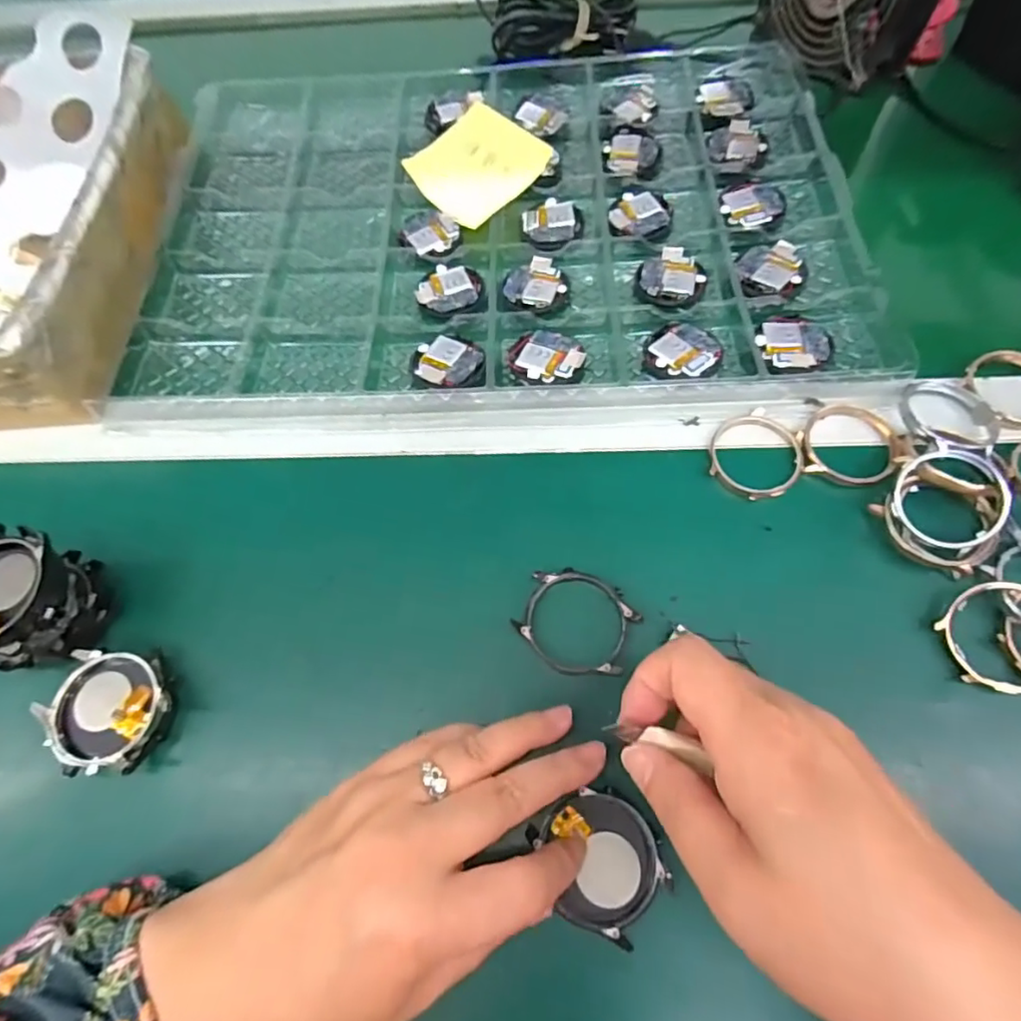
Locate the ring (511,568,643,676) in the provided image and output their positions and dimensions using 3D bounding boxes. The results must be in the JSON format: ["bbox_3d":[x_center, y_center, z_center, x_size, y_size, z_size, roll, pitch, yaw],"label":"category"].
[{"bbox_3d":[0.030,0.051,0.260,0.053,0.007,0.045,24,68,14],"label":"ring"}]

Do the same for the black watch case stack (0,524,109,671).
[{"bbox_3d":[-0.217,0.041,0.251,0.049,0.041,0.056,19,67,12],"label":"black watch case stack"}]

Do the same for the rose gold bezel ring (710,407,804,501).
[{"bbox_3d":[0.125,-0.028,0.287,0.045,0.009,0.047,-1,64,2],"label":"rose gold bezel ring"}]

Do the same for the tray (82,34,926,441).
[{"bbox_3d":[-0.015,-0.204,0.371,0.432,0.025,0.312,-2,64,2],"label":"tray"}]

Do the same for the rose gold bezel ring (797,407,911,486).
[{"bbox_3d":[0.171,-0.031,0.286,0.045,0.009,0.046,-1,64,2],"label":"rose gold bezel ring"}]

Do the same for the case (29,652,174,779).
[{"bbox_3d":[-0.176,0.087,0.246,0.051,0.015,0.049,-3,64,2],"label":"case"}]

